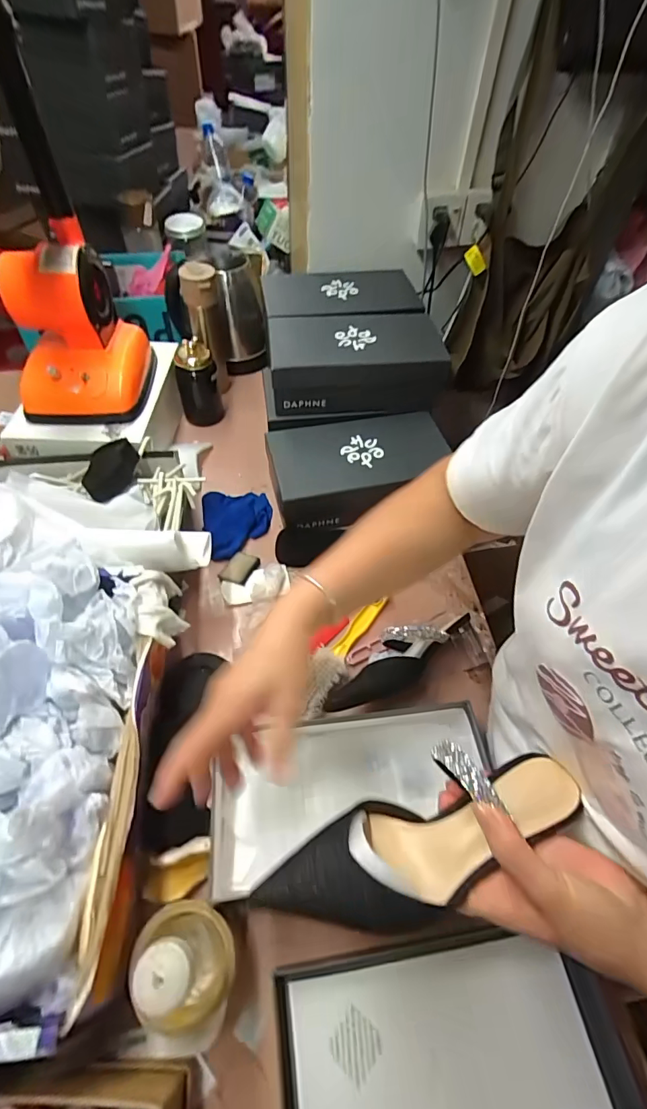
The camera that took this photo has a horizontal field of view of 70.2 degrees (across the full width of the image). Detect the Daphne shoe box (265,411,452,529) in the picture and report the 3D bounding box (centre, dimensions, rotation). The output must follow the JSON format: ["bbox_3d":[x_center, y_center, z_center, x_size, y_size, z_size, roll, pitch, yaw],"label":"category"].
[{"bbox_3d":[0.057,-0.146,0.795,0.288,0.096,0.163,-10,55,-10],"label":"Daphne shoe box"}]

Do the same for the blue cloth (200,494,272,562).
[{"bbox_3d":[-0.140,-0.054,0.764,0.110,0.027,0.125,-8,55,-9],"label":"blue cloth"}]

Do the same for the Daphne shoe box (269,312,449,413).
[{"bbox_3d":[0.051,-0.340,0.824,0.298,0.097,0.172,-9,55,-10],"label":"Daphne shoe box"}]

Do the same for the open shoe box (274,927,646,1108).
[{"bbox_3d":[0.123,0.463,0.426,0.320,0.035,0.163,-4,54,-6],"label":"open shoe box"}]

